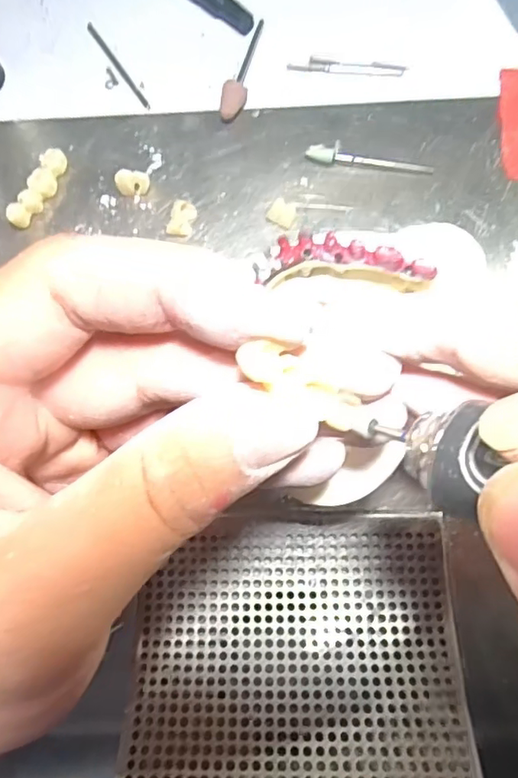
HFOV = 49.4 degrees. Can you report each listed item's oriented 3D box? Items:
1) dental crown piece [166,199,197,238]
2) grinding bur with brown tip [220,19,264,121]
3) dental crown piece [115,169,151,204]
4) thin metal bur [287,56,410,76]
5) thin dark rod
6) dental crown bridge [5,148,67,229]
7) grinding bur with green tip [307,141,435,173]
[{"bbox_3d":[-0.028,-0.062,0.207,0.009,0.006,0.013,16,83,6],"label":"dental crown piece"},{"bbox_3d":[-0.006,-0.122,0.213,0.008,0.008,0.044,14,83,6],"label":"grinding bur with brown tip"},{"bbox_3d":[-0.047,-0.075,0.209,0.012,0.008,0.009,4,82,4],"label":"dental crown piece"},{"bbox_3d":[0.033,-0.124,0.214,0.044,0.004,0.006,6,82,5],"label":"thin metal bur"},{"bbox_3d":[-0.055,-0.127,0.219,0.004,0.004,0.044,-35,83,-1],"label":"thin dark rod"},{"bbox_3d":[-0.082,-0.075,0.211,0.008,0.010,0.033,24,84,7],"label":"dental crown bridge"},{"bbox_3d":[0.041,-0.085,0.206,0.045,0.004,0.008,8,83,5],"label":"grinding bur with green tip"}]

